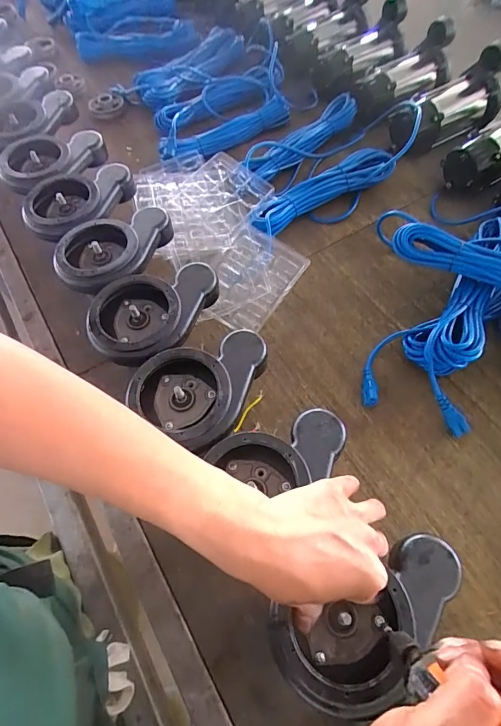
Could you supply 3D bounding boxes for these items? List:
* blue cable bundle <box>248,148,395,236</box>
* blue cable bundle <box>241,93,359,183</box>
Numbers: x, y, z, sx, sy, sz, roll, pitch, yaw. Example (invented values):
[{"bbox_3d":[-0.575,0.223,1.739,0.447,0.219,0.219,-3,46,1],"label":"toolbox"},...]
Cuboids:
[{"bbox_3d":[0.144,-0.338,0.818,0.348,0.053,0.088,-34,64,-17],"label":"blue cable bundle"},{"bbox_3d":[0.113,-0.495,0.901,0.068,0.058,0.334,38,68,21],"label":"blue cable bundle"}]

